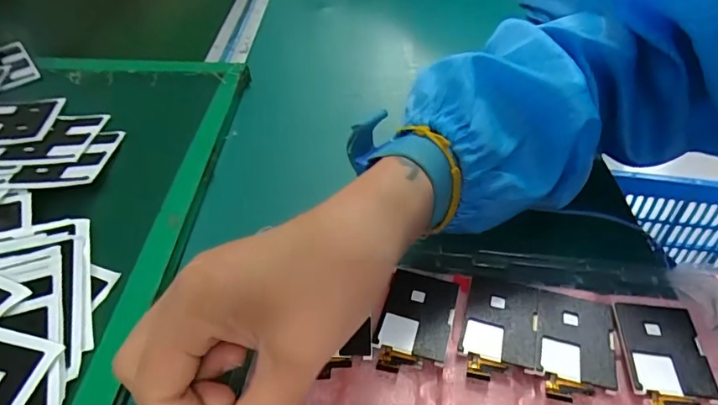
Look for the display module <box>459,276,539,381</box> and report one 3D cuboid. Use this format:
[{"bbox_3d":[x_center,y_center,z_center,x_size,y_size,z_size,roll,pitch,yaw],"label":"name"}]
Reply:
[{"bbox_3d":[0.070,0.062,0.239,0.035,0.005,0.056,12,45,12],"label":"display module"}]

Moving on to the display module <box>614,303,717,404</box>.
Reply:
[{"bbox_3d":[0.143,0.073,0.227,0.035,0.007,0.056,6,44,5],"label":"display module"}]

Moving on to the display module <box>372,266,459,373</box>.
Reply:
[{"bbox_3d":[0.028,0.060,0.244,0.035,0.007,0.057,11,44,11],"label":"display module"}]

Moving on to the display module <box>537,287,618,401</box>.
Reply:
[{"bbox_3d":[0.103,0.069,0.232,0.035,0.006,0.056,12,45,12],"label":"display module"}]

